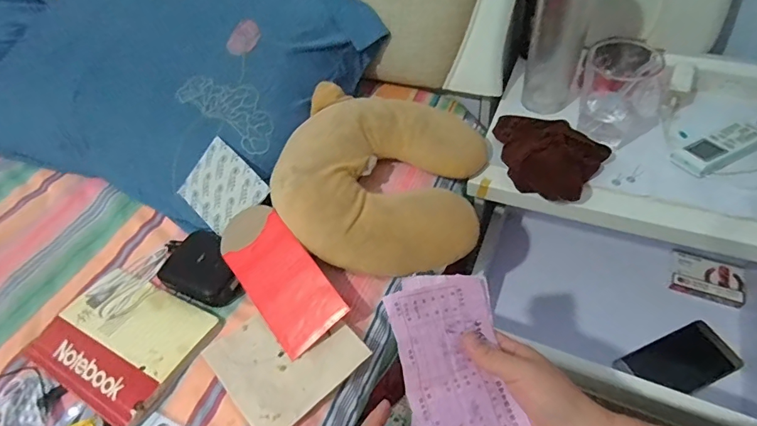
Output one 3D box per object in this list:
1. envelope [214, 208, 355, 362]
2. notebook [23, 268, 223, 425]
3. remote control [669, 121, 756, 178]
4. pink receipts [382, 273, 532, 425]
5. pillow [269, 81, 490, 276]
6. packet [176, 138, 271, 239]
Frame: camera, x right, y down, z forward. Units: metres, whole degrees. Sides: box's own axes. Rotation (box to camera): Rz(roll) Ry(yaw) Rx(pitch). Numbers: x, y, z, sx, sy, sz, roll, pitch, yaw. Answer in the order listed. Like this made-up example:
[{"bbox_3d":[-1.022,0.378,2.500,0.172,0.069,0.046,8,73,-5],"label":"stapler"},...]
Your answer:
[{"bbox_3d":[-0.120,0.071,0.515,0.085,0.006,0.182,-41,72,0],"label":"envelope"},{"bbox_3d":[-0.300,0.144,0.508,0.196,0.011,0.138,18,51,26],"label":"notebook"},{"bbox_3d":[0.447,-0.083,0.567,0.128,0.026,0.046,-23,51,-11],"label":"remote control"},{"bbox_3d":[0.068,0.140,0.346,0.090,0.034,0.188,-13,68,-5],"label":"pink receipts"},{"bbox_3d":[0.005,-0.054,0.578,0.255,0.067,0.267,-2,55,3],"label":"pillow"},{"bbox_3d":[-0.211,-0.030,0.587,0.125,0.008,0.098,40,98,22],"label":"packet"}]

